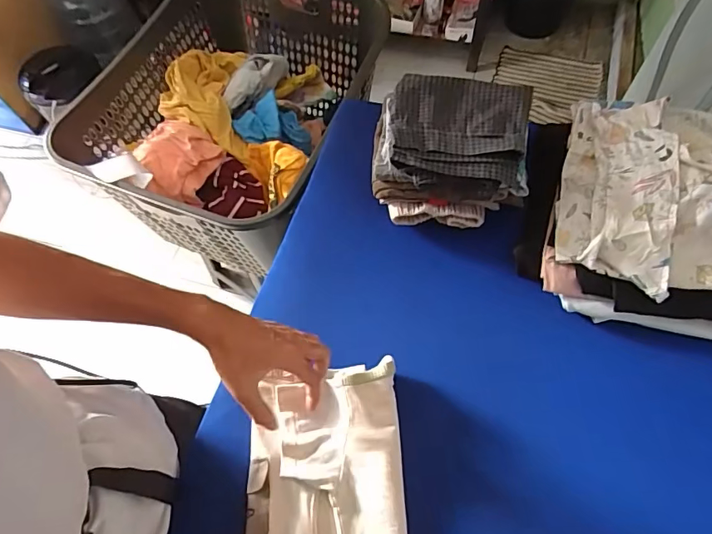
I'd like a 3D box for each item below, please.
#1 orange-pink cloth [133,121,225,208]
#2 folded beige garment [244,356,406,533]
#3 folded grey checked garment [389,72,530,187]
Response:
[{"bbox_3d":[-0.323,-0.197,0.829,0.145,0.044,0.168,11,65,9],"label":"orange-pink cloth"},{"bbox_3d":[-0.032,0.261,0.472,0.163,0.024,0.320,-2,64,3],"label":"folded beige garment"},{"bbox_3d":[0.128,-0.178,0.579,0.161,0.020,0.147,7,64,7],"label":"folded grey checked garment"}]

